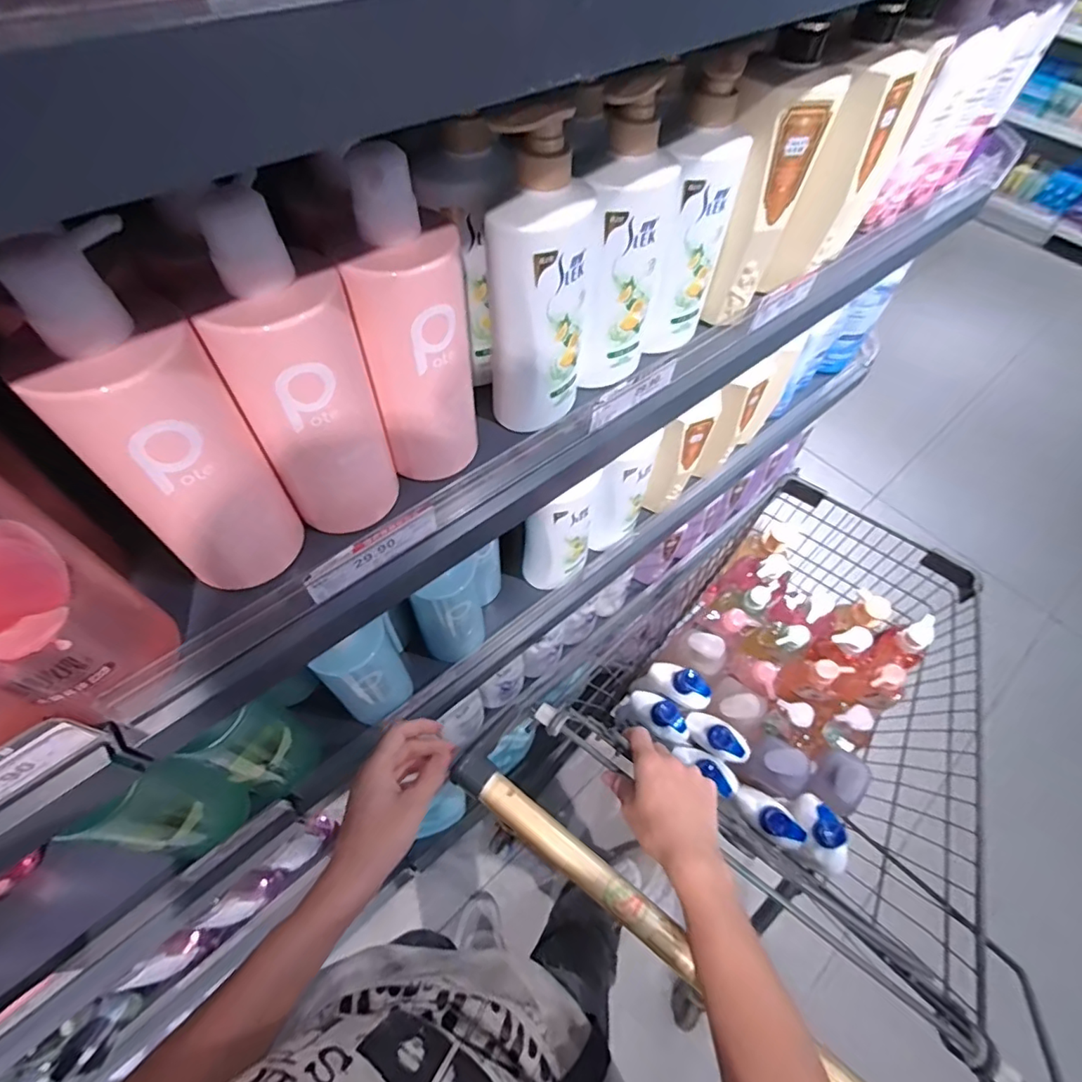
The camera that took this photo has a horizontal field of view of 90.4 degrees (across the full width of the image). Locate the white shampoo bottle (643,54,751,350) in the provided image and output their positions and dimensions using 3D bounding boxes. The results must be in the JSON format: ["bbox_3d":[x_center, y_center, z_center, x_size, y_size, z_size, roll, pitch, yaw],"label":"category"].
[{"bbox_3d":[0.124,-0.278,0.461,0.077,0.222,0.057,-25,59,-17],"label":"white shampoo bottle"}]

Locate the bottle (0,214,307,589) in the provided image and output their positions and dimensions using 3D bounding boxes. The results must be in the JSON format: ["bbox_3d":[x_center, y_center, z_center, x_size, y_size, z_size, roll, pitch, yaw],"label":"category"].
[{"bbox_3d":[-0.204,-0.053,0.302,0.075,0.209,0.062,-36,67,-22],"label":"bottle"}]

